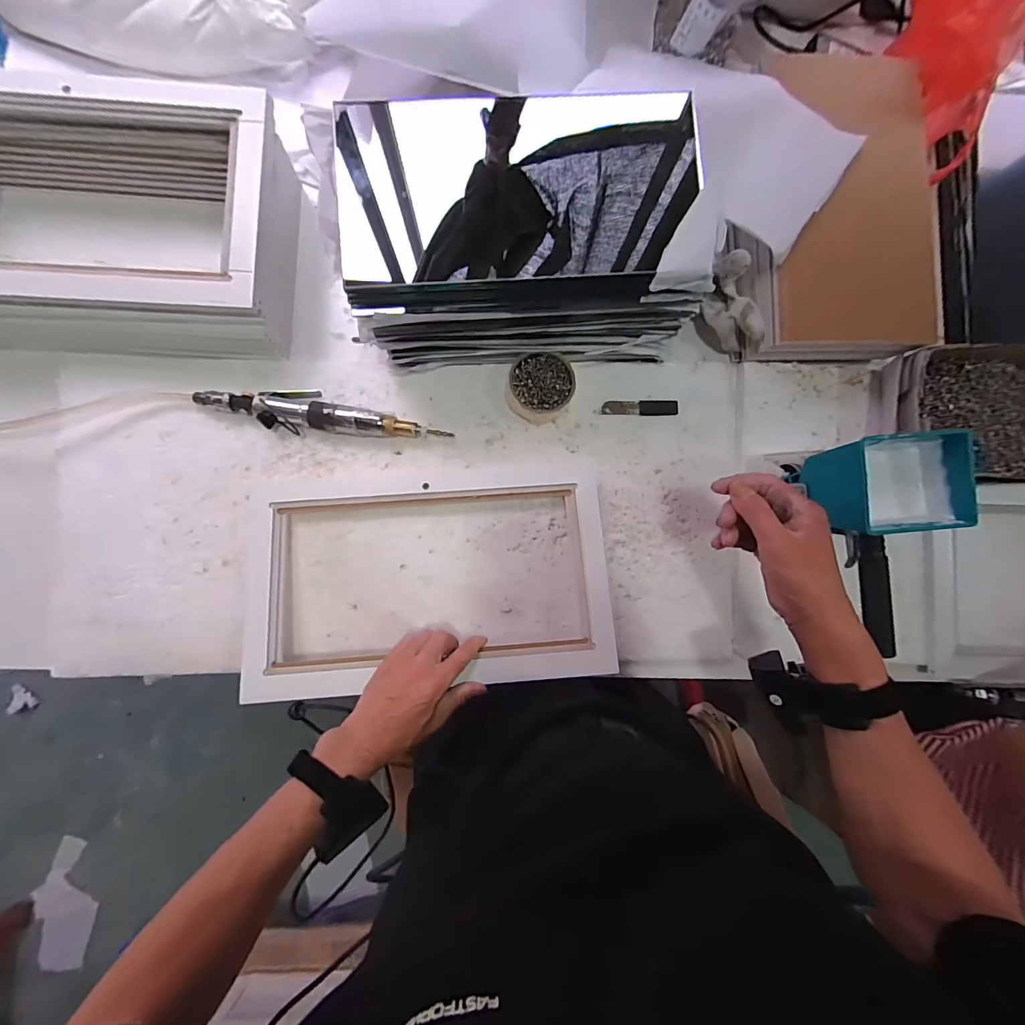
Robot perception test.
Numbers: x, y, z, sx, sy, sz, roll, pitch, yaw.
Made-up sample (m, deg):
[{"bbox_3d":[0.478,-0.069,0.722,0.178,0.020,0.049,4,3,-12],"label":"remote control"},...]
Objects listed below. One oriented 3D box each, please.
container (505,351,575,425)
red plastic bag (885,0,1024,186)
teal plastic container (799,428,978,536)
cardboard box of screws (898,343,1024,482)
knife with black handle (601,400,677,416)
[{"bbox_3d":[0.036,-0.159,0.568,0.081,0.035,0.082,0,86,-4],"label":"container"},{"bbox_3d":[0.592,-0.605,0.554,0.098,0.165,0.290,-12,86,-3],"label":"red plastic bag"},{"bbox_3d":[0.375,-0.027,0.449,0.118,0.085,0.092,-7,86,-3],"label":"teal plastic container"},{"bbox_3d":[0.603,-0.123,0.579,0.251,0.073,0.176,-5,87,-4],"label":"cardboard box of screws"},{"bbox_3d":[0.170,-0.139,0.586,0.100,0.006,0.020,-2,87,-4],"label":"knife with black handle"}]

